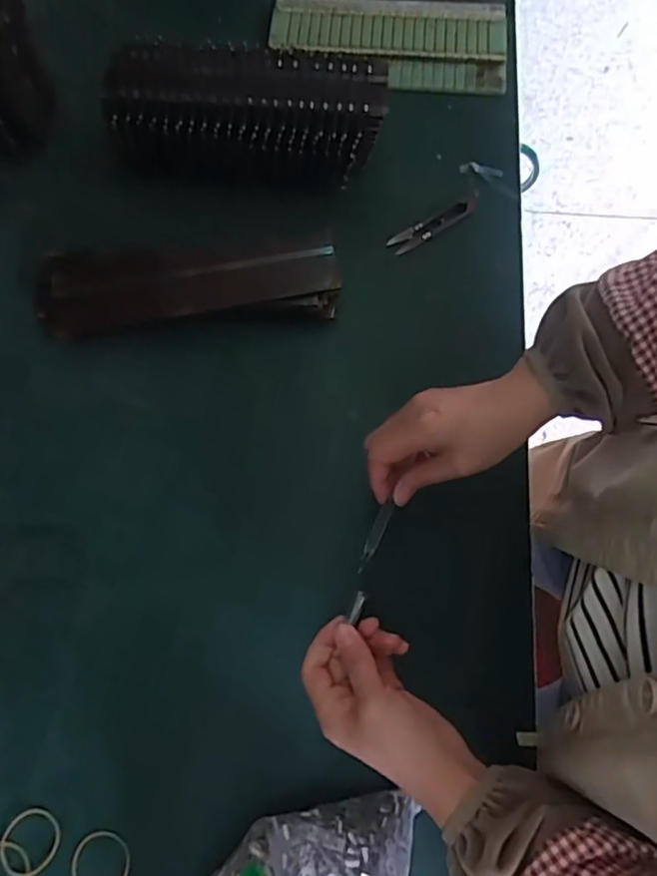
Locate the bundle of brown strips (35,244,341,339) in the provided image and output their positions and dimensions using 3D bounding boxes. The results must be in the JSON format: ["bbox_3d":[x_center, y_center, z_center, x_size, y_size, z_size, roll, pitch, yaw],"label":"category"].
[{"bbox_3d":[-0.134,-0.150,0.589,0.279,0.030,0.088,-5,72,-2],"label":"bundle of brown strips"}]

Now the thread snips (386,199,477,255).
[{"bbox_3d":[0.108,-0.220,0.638,0.103,0.013,0.024,-29,75,-9],"label":"thread snips"}]

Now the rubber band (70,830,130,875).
[{"bbox_3d":[-0.176,0.330,0.476,0.045,0.004,0.046,0,72,-1],"label":"rubber band"}]

